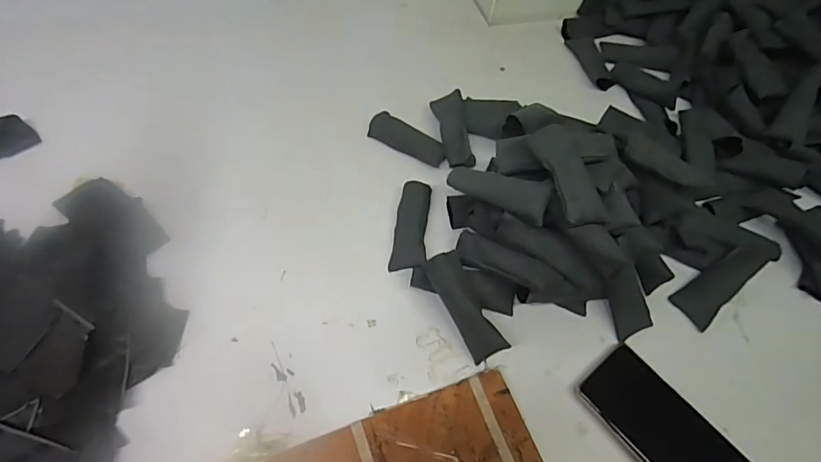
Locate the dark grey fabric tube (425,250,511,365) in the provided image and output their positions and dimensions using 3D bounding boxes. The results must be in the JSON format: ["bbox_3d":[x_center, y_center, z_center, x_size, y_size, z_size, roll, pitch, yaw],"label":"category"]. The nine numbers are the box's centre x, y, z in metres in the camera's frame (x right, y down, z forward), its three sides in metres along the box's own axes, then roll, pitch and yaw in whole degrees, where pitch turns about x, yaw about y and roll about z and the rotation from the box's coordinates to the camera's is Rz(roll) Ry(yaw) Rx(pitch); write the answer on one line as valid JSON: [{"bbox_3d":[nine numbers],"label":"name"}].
[{"bbox_3d":[0.051,0.068,0.433,0.028,0.023,0.101,-23,76,-18],"label":"dark grey fabric tube"}]

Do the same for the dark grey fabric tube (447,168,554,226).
[{"bbox_3d":[0.086,-0.040,0.458,0.102,0.024,0.033,21,56,31],"label":"dark grey fabric tube"}]

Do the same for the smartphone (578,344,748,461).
[{"bbox_3d":[0.223,0.180,0.405,0.073,0.017,0.157,-33,65,-23],"label":"smartphone"}]

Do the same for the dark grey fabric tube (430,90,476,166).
[{"bbox_3d":[0.052,-0.121,0.566,0.034,0.021,0.097,-7,71,-9],"label":"dark grey fabric tube"}]

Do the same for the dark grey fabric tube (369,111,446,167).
[{"bbox_3d":[-0.003,-0.109,0.567,0.099,0.017,0.034,30,60,14],"label":"dark grey fabric tube"}]

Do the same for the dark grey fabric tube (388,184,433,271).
[{"bbox_3d":[0.002,-0.008,0.494,0.033,0.018,0.108,8,57,0],"label":"dark grey fabric tube"}]

